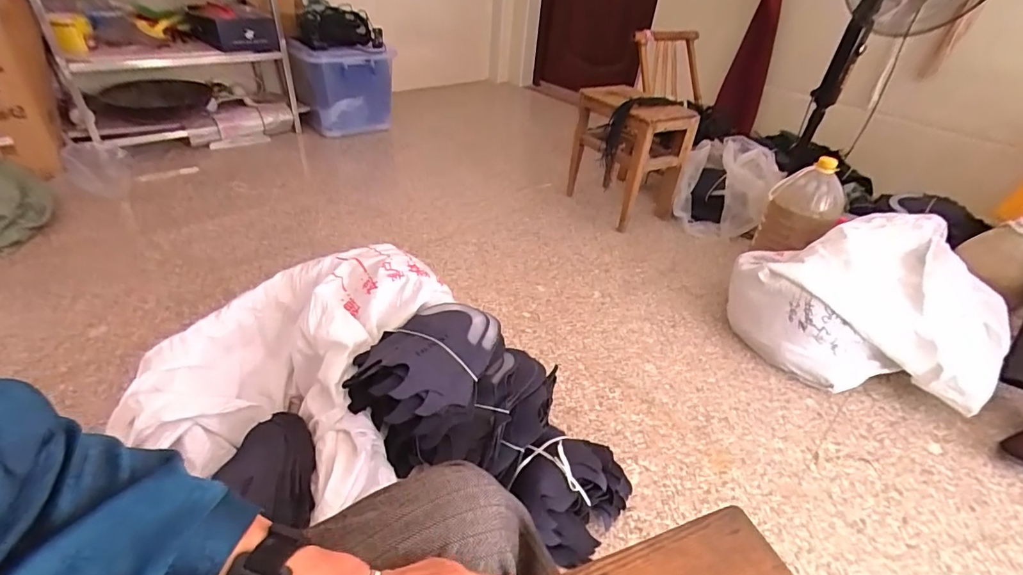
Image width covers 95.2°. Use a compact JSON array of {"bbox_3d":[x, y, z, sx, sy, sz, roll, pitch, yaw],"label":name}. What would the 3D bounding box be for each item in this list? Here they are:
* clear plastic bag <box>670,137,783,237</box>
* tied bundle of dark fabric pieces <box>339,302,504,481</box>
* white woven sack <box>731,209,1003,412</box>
[{"bbox_3d":[0.776,-0.347,1.710,0.301,0.295,0.217,22,40,20],"label":"clear plastic bag"},{"bbox_3d":[-0.156,0.137,0.828,0.234,0.099,0.264,13,37,9],"label":"tied bundle of dark fabric pieces"},{"bbox_3d":[0.942,0.048,1.229,0.503,0.312,0.552,-20,44,-30],"label":"white woven sack"}]

